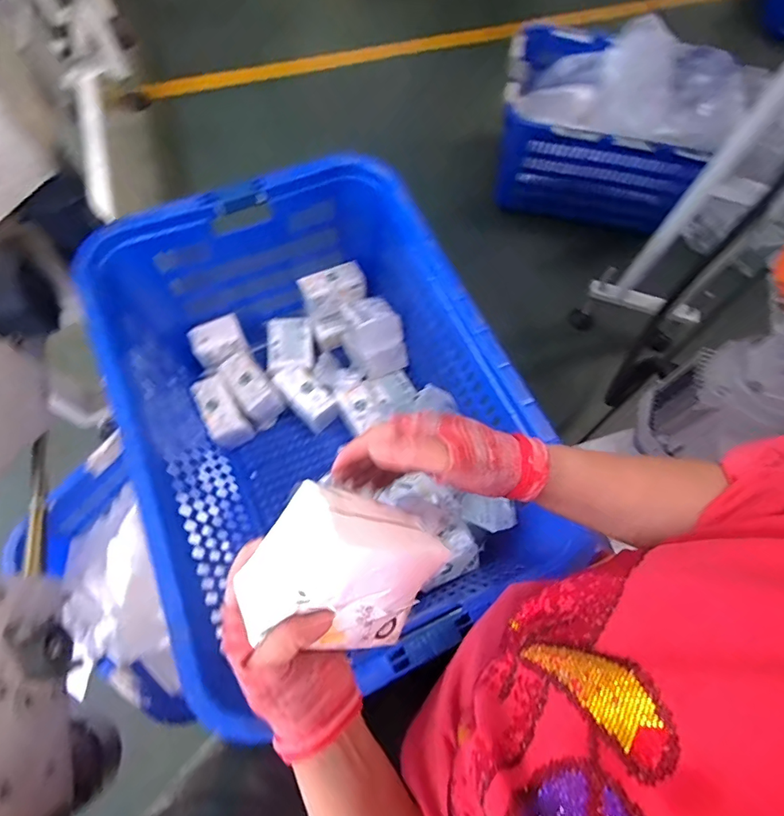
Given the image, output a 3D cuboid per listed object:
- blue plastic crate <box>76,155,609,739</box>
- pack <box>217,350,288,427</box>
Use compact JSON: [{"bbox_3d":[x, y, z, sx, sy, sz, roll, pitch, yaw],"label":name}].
[{"bbox_3d":[-0.111,0.022,0.768,0.497,0.366,0.692,-23,71,-11],"label":"blue plastic crate"},{"bbox_3d":[-0.279,-0.040,0.906,0.076,0.089,0.129,-37,74,-16],"label":"pack"}]

